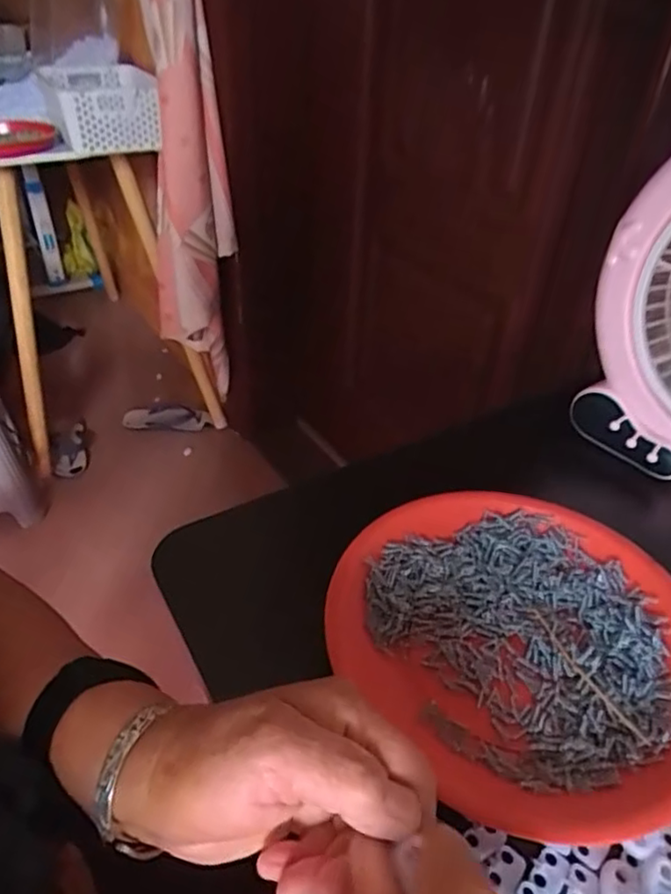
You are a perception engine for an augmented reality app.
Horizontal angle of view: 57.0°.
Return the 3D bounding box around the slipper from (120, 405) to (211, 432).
[{"bbox_3d":[-0.465,-0.080,1.715,0.245,0.055,0.079,3,40,0],"label":"slipper"}]

